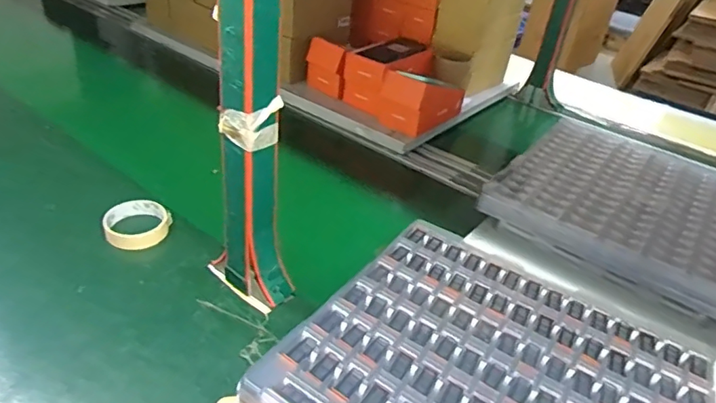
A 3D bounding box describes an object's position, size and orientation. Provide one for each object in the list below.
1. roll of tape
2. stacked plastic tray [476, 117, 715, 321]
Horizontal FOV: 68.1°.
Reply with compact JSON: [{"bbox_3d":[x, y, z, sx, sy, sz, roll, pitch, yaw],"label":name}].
[{"bbox_3d":[-0.320,0.033,0.771,0.089,0.031,0.089,-10,37,-24],"label":"roll of tape"},{"bbox_3d":[0.461,-0.001,0.876,0.400,0.051,0.406,28,39,28],"label":"stacked plastic tray"}]

